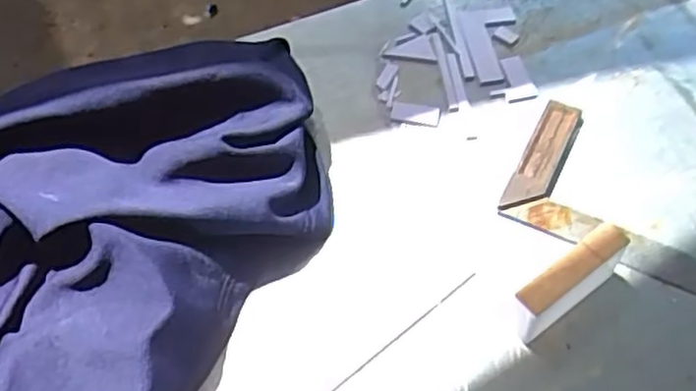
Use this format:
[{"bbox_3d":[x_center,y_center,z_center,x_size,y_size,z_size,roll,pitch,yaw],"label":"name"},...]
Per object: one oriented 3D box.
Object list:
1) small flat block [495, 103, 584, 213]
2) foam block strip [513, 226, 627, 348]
[{"bbox_3d":[0.141,-0.027,0.519,0.028,0.005,0.103,23,59,16],"label":"small flat block"},{"bbox_3d":[0.136,0.052,0.445,0.081,0.046,0.019,-34,61,-20],"label":"foam block strip"}]

